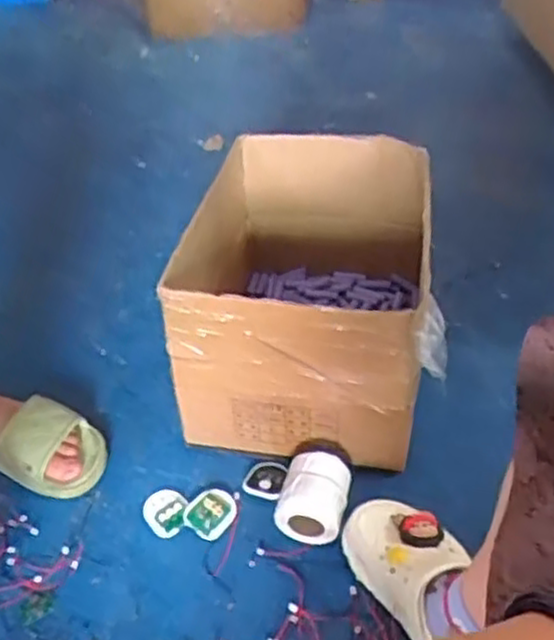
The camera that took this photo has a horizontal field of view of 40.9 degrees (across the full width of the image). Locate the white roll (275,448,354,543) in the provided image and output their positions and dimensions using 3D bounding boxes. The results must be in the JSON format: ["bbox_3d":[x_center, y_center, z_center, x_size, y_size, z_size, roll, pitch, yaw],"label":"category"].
[{"bbox_3d":[0.042,0.201,0.833,0.071,0.074,0.077,11,46,13],"label":"white roll"}]

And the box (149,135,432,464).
[{"bbox_3d":[0.044,-0.045,0.962,0.274,0.266,0.384,5,45,8],"label":"box"}]

